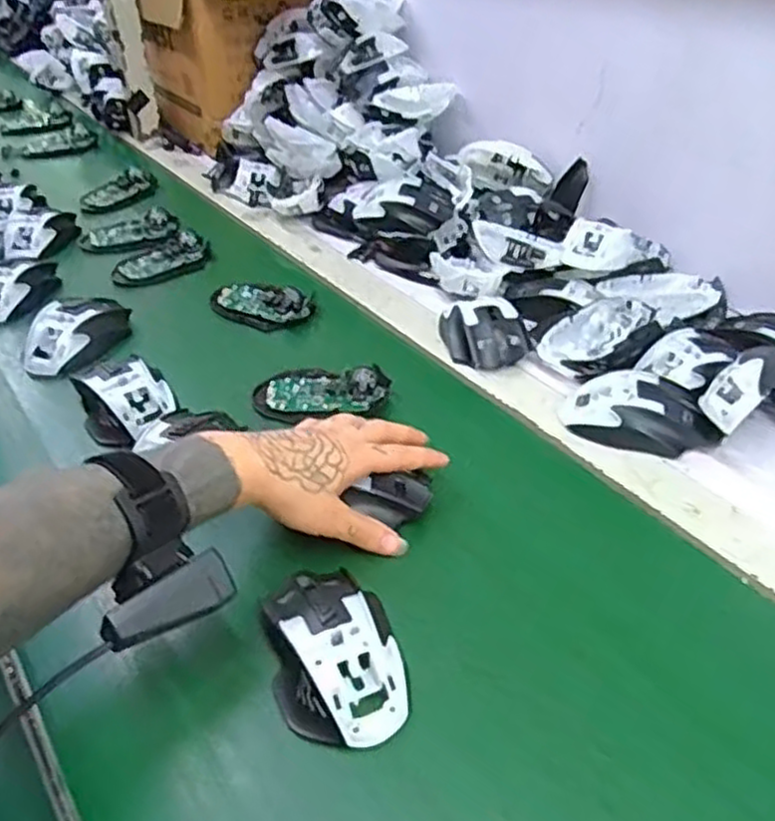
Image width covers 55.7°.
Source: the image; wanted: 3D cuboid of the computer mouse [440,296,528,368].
[{"bbox_3d":[0.091,-0.075,0.687,0.070,0.033,0.084,-9,41,-8],"label":"computer mouse"}]

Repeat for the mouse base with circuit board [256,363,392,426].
[{"bbox_3d":[-0.058,-0.019,0.641,0.114,0.027,0.059,-2,40,0],"label":"mouse base with circuit board"}]

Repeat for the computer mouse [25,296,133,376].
[{"bbox_3d":[-0.299,-0.076,0.707,0.063,0.043,0.112,24,47,27],"label":"computer mouse"}]

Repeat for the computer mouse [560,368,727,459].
[{"bbox_3d":[0.204,-0.002,0.595,0.115,0.031,0.063,11,42,15],"label":"computer mouse"}]

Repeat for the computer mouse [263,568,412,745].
[{"bbox_3d":[-0.033,0.139,0.433,0.071,0.035,0.111,-14,42,-14],"label":"computer mouse"}]

